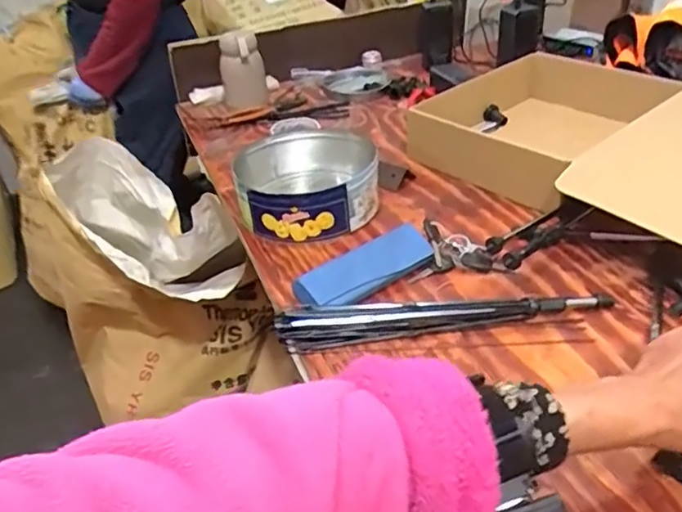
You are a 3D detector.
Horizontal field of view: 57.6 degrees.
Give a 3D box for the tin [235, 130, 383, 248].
[{"bbox_3d":[-0.046,-0.106,0.843,0.187,0.065,0.230,-9,34,-7],"label":"tin"}]

